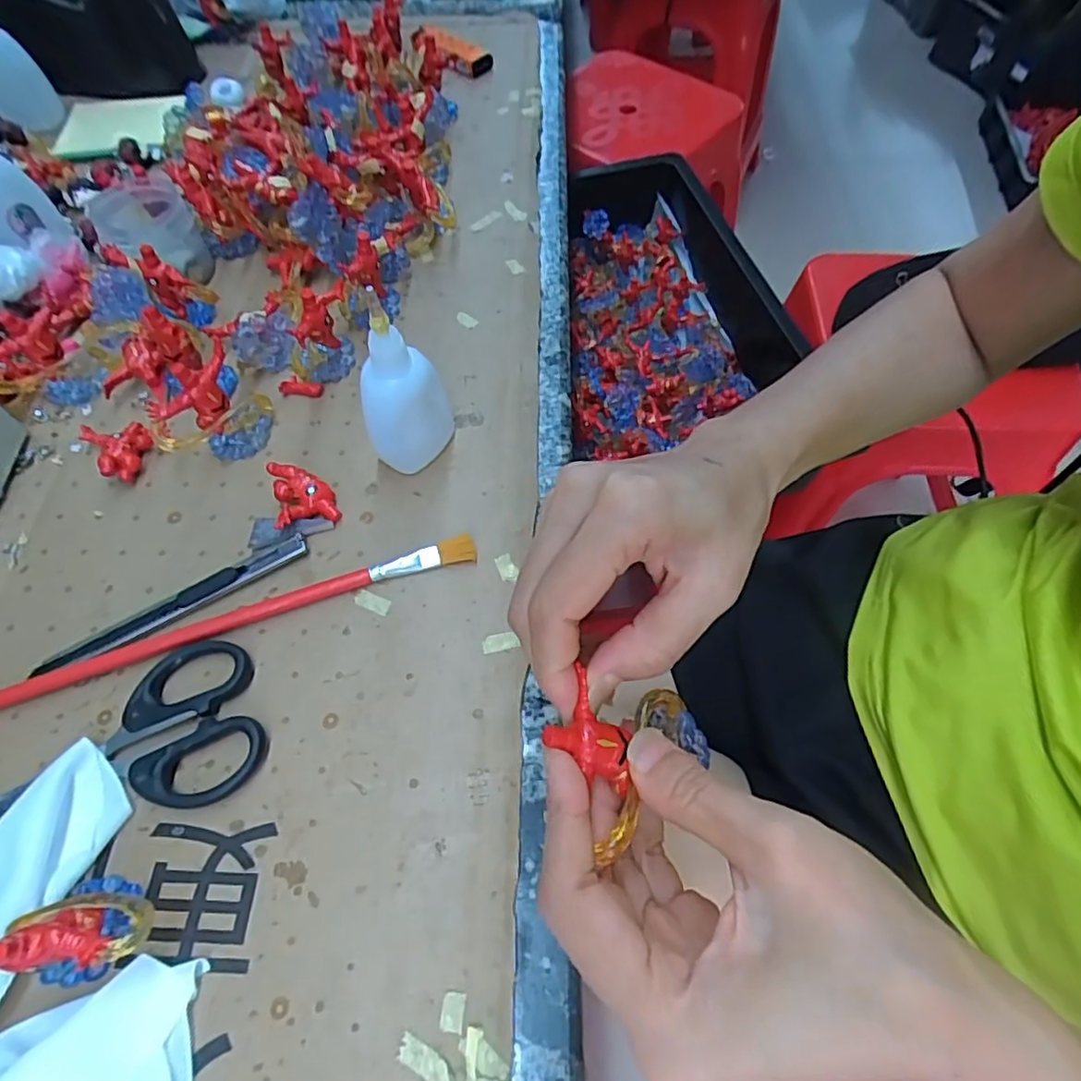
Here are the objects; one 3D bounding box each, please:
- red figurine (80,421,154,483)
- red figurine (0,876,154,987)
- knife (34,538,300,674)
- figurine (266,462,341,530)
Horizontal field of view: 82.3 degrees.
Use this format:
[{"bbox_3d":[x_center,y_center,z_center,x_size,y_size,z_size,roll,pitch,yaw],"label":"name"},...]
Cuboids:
[{"bbox_3d":[-0.222,-0.052,0.327,0.028,0.016,0.041,-39,68,-18],"label":"red figurine"},{"bbox_3d":[-0.161,0.131,0.211,0.055,0.044,0.028,-1,62,1],"label":"red figurine"},{"bbox_3d":[-0.170,0.030,0.289,0.126,0.008,0.013,-28,65,-14],"label":"knife"},{"bbox_3d":[-0.119,-0.023,0.311,0.028,0.015,0.035,-19,63,-9],"label":"figurine"}]

